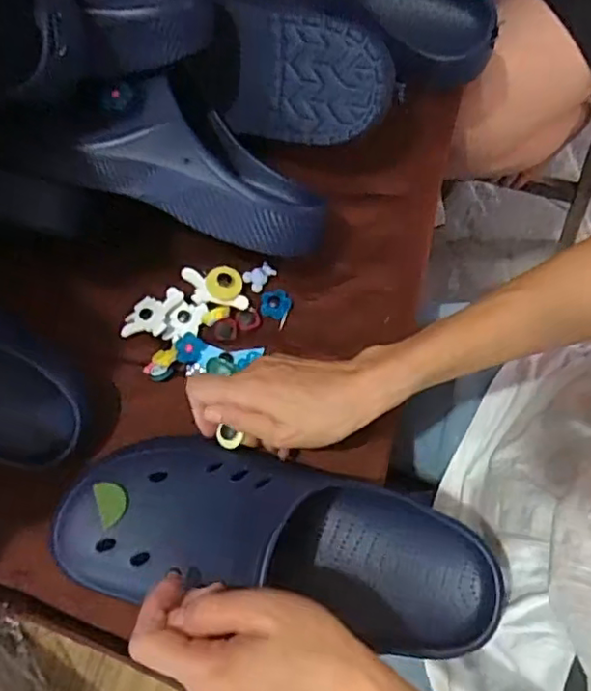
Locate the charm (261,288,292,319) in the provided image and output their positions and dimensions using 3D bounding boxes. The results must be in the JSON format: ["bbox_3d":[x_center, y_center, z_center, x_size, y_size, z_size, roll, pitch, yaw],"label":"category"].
[{"bbox_3d":[-0.016,-0.035,0.492,0.025,0.004,0.026,-1,72,2],"label":"charm"}]

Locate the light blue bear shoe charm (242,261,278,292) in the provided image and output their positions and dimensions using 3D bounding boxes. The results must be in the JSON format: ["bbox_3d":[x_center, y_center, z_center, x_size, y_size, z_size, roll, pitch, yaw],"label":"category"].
[{"bbox_3d":[-0.030,-0.059,0.500,0.025,0.006,0.020,-41,75,-10],"label":"light blue bear shoe charm"}]

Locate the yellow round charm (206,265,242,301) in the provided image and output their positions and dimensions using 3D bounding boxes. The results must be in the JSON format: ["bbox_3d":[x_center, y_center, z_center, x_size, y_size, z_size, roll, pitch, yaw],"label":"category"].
[{"bbox_3d":[-0.059,-0.052,0.493,0.029,0.010,0.029,-1,72,2],"label":"yellow round charm"}]

